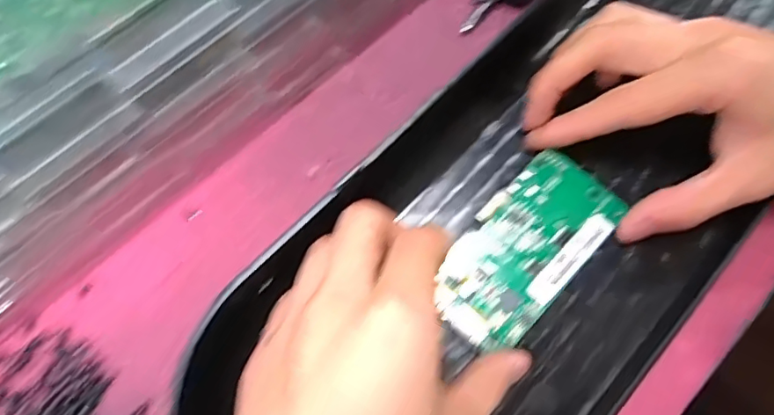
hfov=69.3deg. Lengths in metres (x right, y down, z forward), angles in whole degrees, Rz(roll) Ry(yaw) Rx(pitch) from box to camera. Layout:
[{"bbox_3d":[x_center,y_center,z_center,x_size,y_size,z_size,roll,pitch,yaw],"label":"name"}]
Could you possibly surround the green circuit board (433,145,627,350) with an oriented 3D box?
[{"bbox_3d":[0.062,0.017,0.250,0.048,0.005,0.097,41,71,12],"label":"green circuit board"}]

